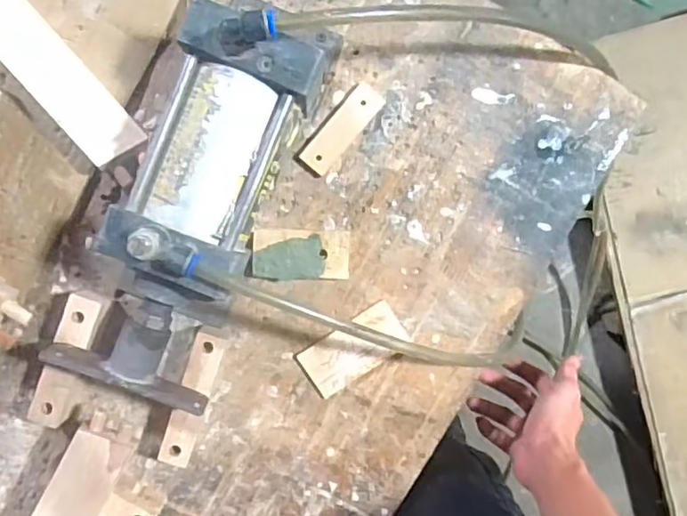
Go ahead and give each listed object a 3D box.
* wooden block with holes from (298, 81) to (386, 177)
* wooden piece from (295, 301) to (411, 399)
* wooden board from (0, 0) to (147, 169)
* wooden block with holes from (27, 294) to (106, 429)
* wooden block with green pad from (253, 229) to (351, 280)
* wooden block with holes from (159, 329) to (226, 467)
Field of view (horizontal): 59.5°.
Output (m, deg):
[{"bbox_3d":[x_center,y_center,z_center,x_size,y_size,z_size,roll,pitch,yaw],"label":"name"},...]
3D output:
[{"bbox_3d":[-0.001,-0.105,0.488,0.026,0.009,0.080,40,92,-4],"label":"wooden block with holes"},{"bbox_3d":[0.009,0.078,0.506,0.088,0.007,0.046,-32,95,0],"label":"wooden piece"},{"bbox_3d":[-0.265,-0.191,0.454,0.288,0.013,0.049,47,60,-2],"label":"wooden board"},{"bbox_3d":[-0.215,0.080,0.483,0.032,0.038,0.107,20,93,-3],"label":"wooden block with holes"},{"bbox_3d":[-0.034,-0.003,0.495,0.078,0.019,0.040,1,94,-2],"label":"wooden block with green pad"},{"bbox_3d":[-0.121,0.112,0.491,0.024,0.036,0.107,18,93,-3],"label":"wooden block with holes"}]

